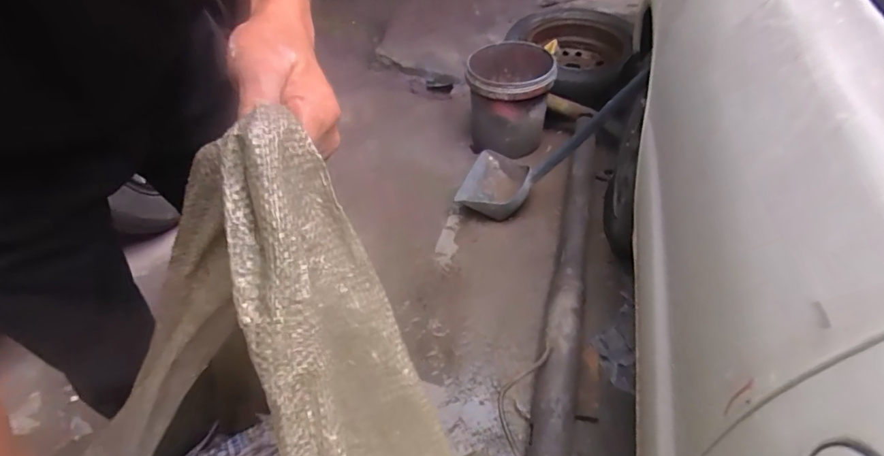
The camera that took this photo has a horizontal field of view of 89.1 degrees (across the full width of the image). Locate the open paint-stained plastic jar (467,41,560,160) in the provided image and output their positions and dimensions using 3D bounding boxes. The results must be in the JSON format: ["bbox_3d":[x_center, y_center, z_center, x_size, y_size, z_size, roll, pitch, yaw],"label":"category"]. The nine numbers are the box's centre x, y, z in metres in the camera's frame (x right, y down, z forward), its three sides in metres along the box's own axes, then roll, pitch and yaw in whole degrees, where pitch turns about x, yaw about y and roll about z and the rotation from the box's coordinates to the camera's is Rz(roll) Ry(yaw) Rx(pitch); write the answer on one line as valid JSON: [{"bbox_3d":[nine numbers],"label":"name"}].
[{"bbox_3d":[0.229,-0.447,1.623,0.298,0.312,0.343,12,49,14],"label":"open paint-stained plastic jar"}]

